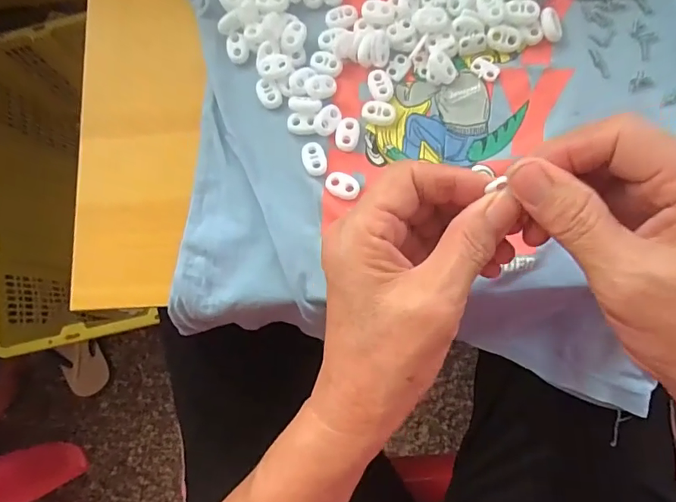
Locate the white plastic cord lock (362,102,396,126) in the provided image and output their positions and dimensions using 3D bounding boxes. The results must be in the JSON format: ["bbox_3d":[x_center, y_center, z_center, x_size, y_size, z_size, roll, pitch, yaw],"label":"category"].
[{"bbox_3d":[0.027,-0.091,0.305,0.021,0.005,0.015,2,83,5],"label":"white plastic cord lock"}]

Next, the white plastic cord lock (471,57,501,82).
[{"bbox_3d":[0.098,-0.121,0.306,0.019,0.004,0.013,31,86,8],"label":"white plastic cord lock"}]

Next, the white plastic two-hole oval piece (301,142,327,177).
[{"bbox_3d":[-0.016,-0.061,0.302,0.015,0.004,0.024,-17,81,2],"label":"white plastic two-hole oval piece"}]

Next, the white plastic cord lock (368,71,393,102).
[{"bbox_3d":[0.029,-0.111,0.309,0.015,0.004,0.023,-23,81,2],"label":"white plastic cord lock"}]

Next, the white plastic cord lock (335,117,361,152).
[{"bbox_3d":[0.007,-0.077,0.305,0.015,0.004,0.022,14,84,7],"label":"white plastic cord lock"}]

